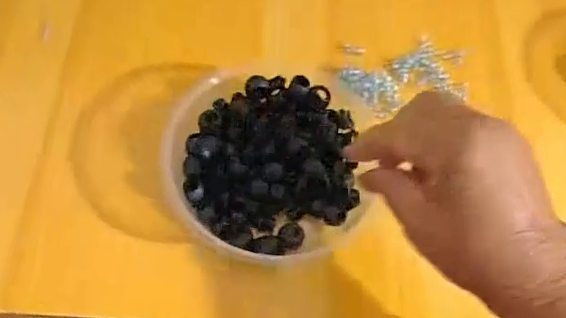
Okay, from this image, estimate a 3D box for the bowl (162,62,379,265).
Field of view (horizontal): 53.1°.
[{"bbox_3d":[-0.008,-0.006,0.393,0.135,0.047,0.147,2,61,-3],"label":"bowl"}]

